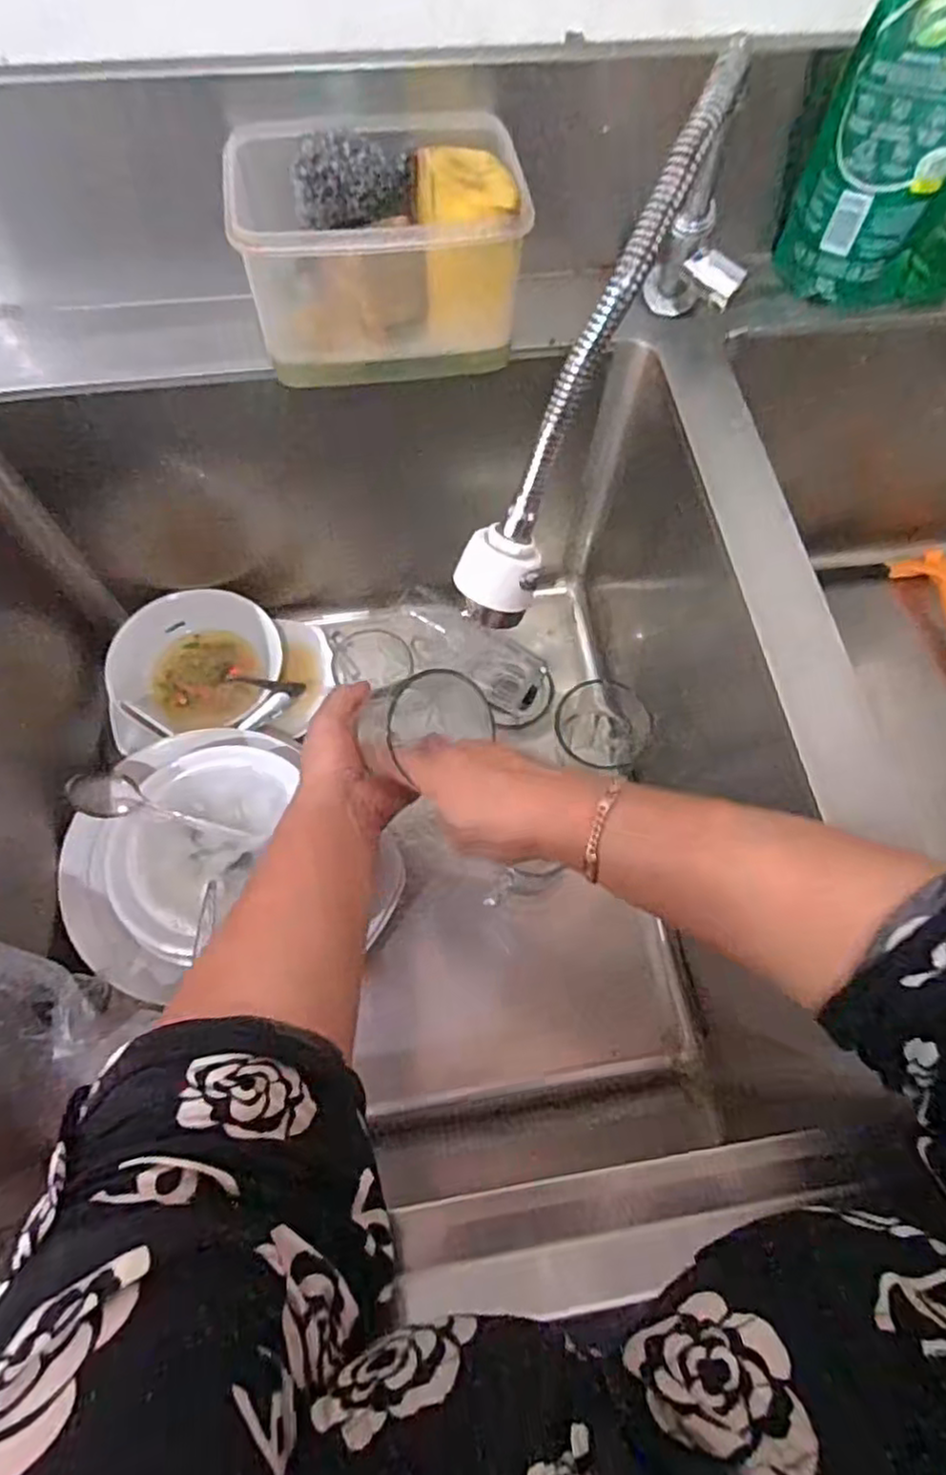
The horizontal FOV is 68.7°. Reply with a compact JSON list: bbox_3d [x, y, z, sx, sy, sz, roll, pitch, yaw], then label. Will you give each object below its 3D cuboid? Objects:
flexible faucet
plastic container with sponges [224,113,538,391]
[{"bbox_3d":[0.087,-0.225,0.384,0.059,0.194,0.289,27,68,9],"label":"flexible faucet"},{"bbox_3d":[-0.057,-0.307,0.439,0.159,0.106,0.102,-6,67,-5],"label":"plastic container with sponges"}]

